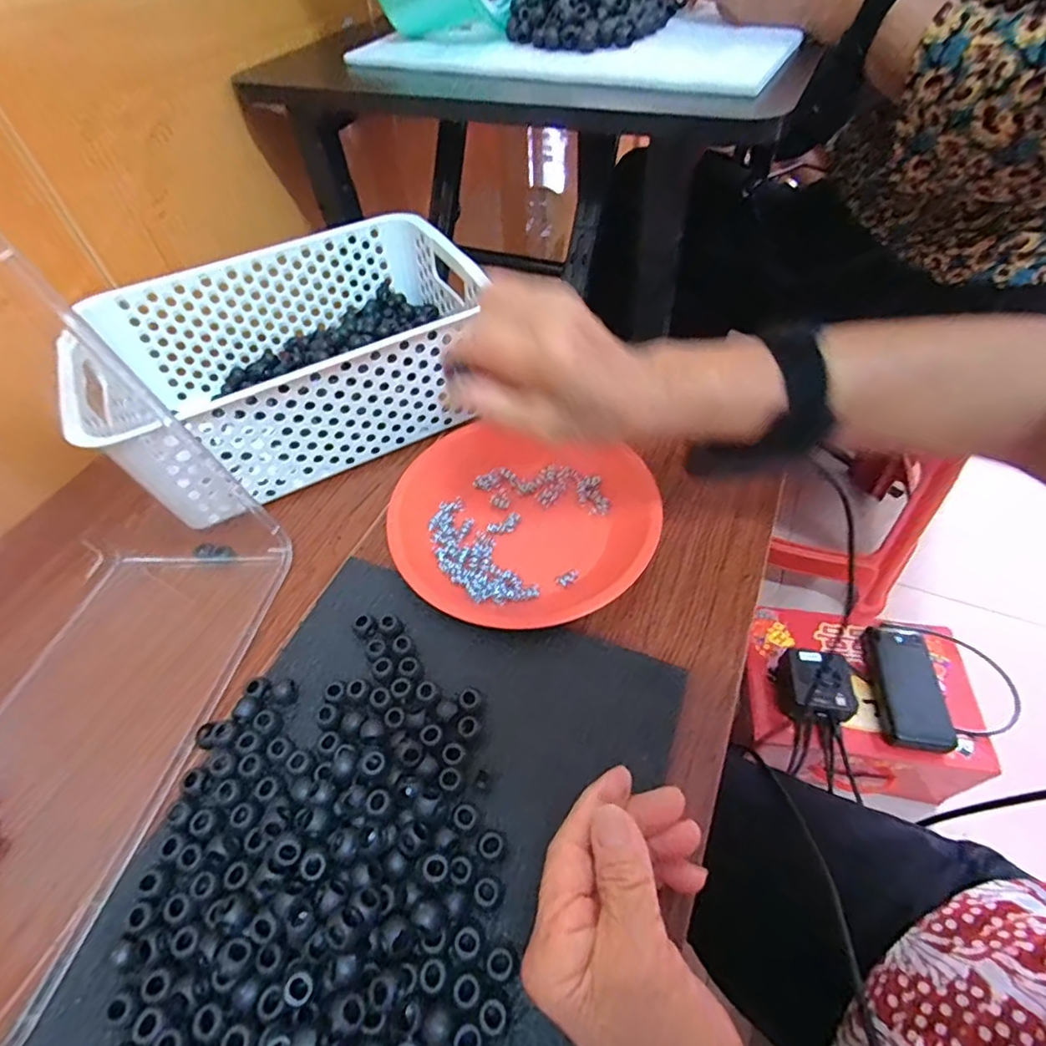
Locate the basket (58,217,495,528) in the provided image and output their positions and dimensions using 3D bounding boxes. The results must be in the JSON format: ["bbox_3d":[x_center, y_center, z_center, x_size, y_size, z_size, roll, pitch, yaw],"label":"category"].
[{"bbox_3d":[-0.190,-0.141,0.479,0.302,0.106,0.206,-24,54,-15],"label":"basket"}]

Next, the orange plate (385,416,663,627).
[{"bbox_3d":[-0.002,-0.006,0.416,0.195,0.025,0.184,-2,51,2],"label":"orange plate"}]

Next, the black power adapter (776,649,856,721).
[{"bbox_3d":[0.367,0.203,0.694,0.081,0.050,0.079,10,53,11],"label":"black power adapter"}]

